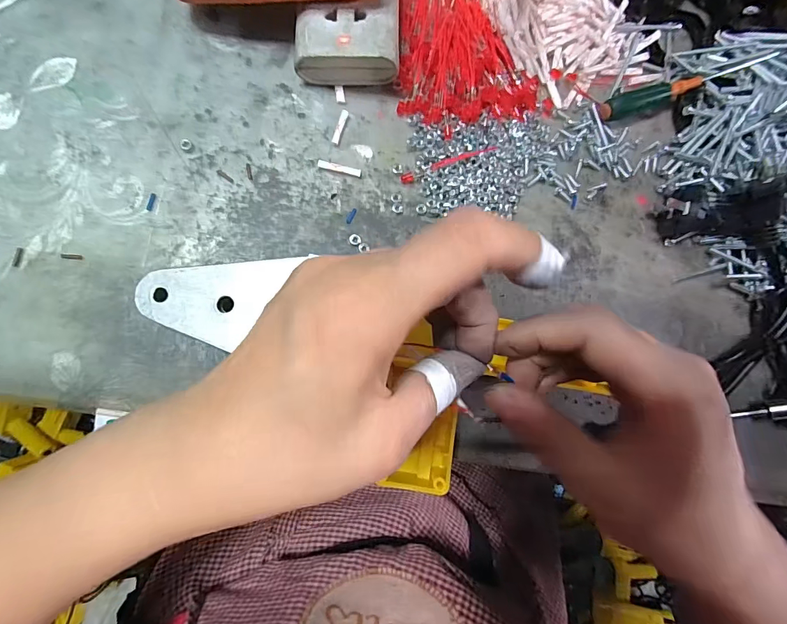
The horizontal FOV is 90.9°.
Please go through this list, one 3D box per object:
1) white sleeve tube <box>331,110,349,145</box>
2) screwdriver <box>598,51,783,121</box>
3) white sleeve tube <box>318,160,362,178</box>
[{"bbox_3d":[-0.035,-0.121,0.251,0.005,0.004,0.024,20,85,-8],"label":"white sleeve tube"},{"bbox_3d":[0.215,-0.166,0.285,0.137,0.017,0.015,-19,89,-10],"label":"screwdriver"},{"bbox_3d":[-0.034,-0.093,0.248,0.027,0.004,0.005,11,84,-9],"label":"white sleeve tube"}]

